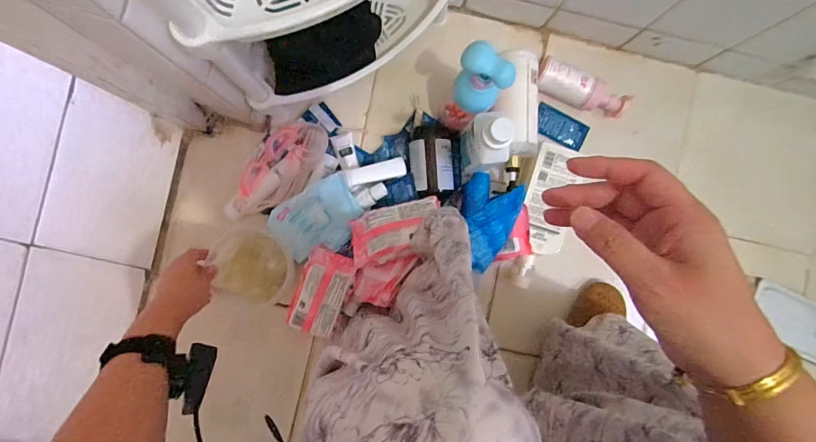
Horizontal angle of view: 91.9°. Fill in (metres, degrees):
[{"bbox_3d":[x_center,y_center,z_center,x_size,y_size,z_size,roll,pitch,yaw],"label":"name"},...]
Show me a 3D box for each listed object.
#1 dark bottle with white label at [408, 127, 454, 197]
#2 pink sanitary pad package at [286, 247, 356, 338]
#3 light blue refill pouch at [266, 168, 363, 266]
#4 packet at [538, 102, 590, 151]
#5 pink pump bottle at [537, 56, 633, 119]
[{"bbox_3d":[0.043,-0.102,0.681,0.074,0.058,0.122,-6,84,-4],"label":"dark bottle with white label"},{"bbox_3d":[-0.145,0.120,0.661,0.079,0.045,0.138,21,102,-4],"label":"pink sanitary pad package"},{"bbox_3d":[-0.146,-0.003,0.644,0.139,0.033,0.110,-24,119,7],"label":"light blue refill pouch"},{"bbox_3d":[0.285,-0.174,0.737,0.102,0.018,0.057,28,83,0],"label":"packet"},{"bbox_3d":[0.314,-0.233,0.700,0.172,0.059,0.055,19,83,-1],"label":"pink pump bottle"}]

